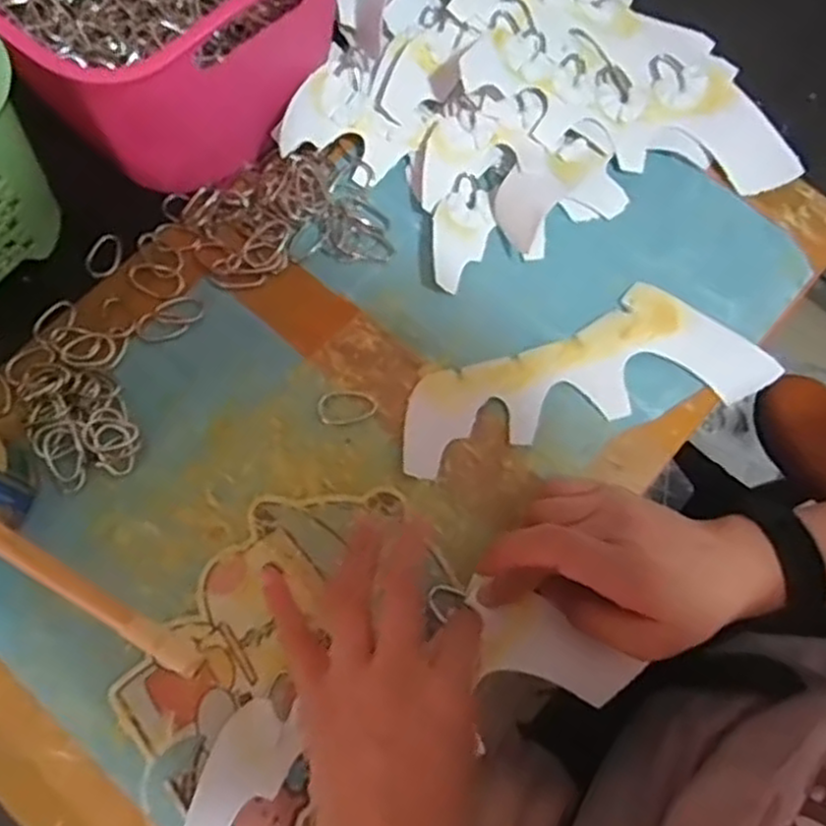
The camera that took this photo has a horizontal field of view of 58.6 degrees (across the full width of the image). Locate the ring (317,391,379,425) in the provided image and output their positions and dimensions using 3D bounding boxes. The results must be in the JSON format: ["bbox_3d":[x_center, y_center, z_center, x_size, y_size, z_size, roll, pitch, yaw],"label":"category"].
[{"bbox_3d":[-0.037,-0.004,0.418,0.034,0.004,0.019,-7,73,-5],"label":"ring"}]

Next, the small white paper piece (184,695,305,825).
[{"bbox_3d":[-0.078,0.168,0.347,0.037,0.004,0.066,38,51,-9],"label":"small white paper piece"}]

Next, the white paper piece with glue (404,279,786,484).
[{"bbox_3d":[0.097,-0.027,0.432,0.220,0.009,0.076,-13,73,-8],"label":"white paper piece with glue"}]

